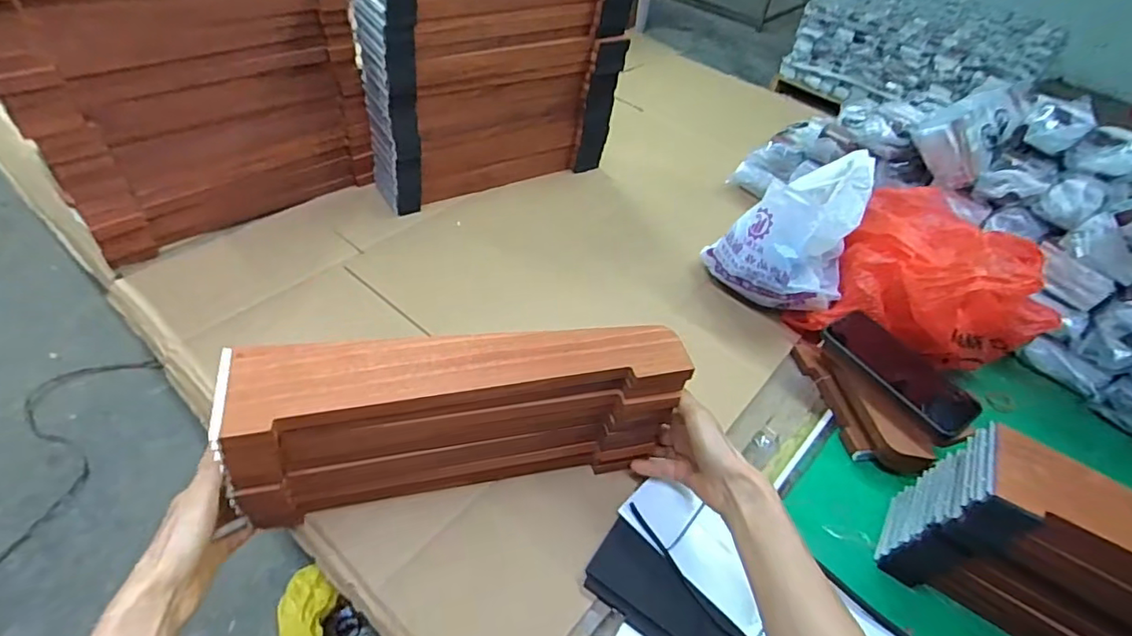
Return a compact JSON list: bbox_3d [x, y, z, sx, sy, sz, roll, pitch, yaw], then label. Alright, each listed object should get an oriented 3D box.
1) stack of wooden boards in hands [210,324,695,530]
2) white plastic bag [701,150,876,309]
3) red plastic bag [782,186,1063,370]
[{"bbox_3d":[-0.083,0.088,0.485,0.346,0.154,0.071,-5,47,-15],"label":"stack of wooden boards in hands"},{"bbox_3d":[0.285,-0.095,0.686,0.160,0.185,0.124,-8,47,-16],"label":"white plastic bag"},{"bbox_3d":[0.418,-0.032,0.653,0.223,0.153,0.150,34,50,23],"label":"red plastic bag"}]

